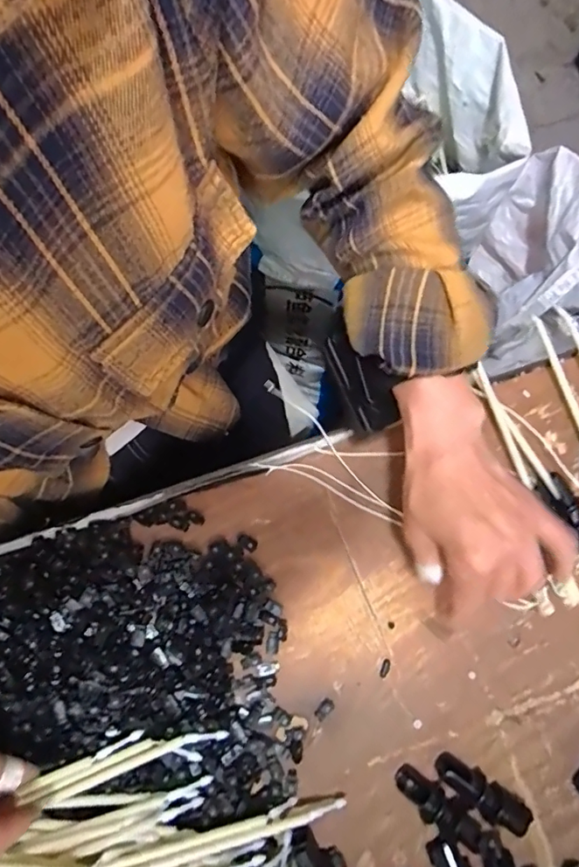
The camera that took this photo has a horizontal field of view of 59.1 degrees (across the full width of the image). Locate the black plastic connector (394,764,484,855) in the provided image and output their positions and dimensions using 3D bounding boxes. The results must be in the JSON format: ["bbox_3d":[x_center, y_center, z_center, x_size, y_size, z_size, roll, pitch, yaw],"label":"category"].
[{"bbox_3d":[0.105,0.262,0.356,0.066,0.017,0.024,34,77,5],"label":"black plastic connector"}]

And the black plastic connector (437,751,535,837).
[{"bbox_3d":[0.136,0.254,0.358,0.070,0.019,0.024,34,77,5],"label":"black plastic connector"}]

